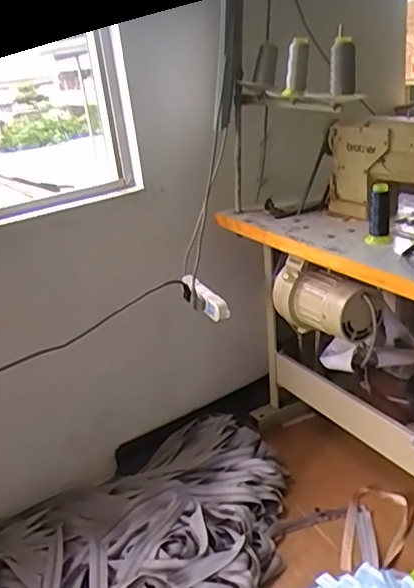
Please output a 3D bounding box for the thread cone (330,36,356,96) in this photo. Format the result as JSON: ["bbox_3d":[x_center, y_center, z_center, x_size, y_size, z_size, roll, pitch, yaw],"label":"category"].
[{"bbox_3d":[0.269,-0.450,1.115,0.049,0.103,0.049,-2,24,11],"label":"thread cone"}]

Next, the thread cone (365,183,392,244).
[{"bbox_3d":[0.376,-0.176,1.233,0.055,0.121,0.046,0,25,15],"label":"thread cone"}]

